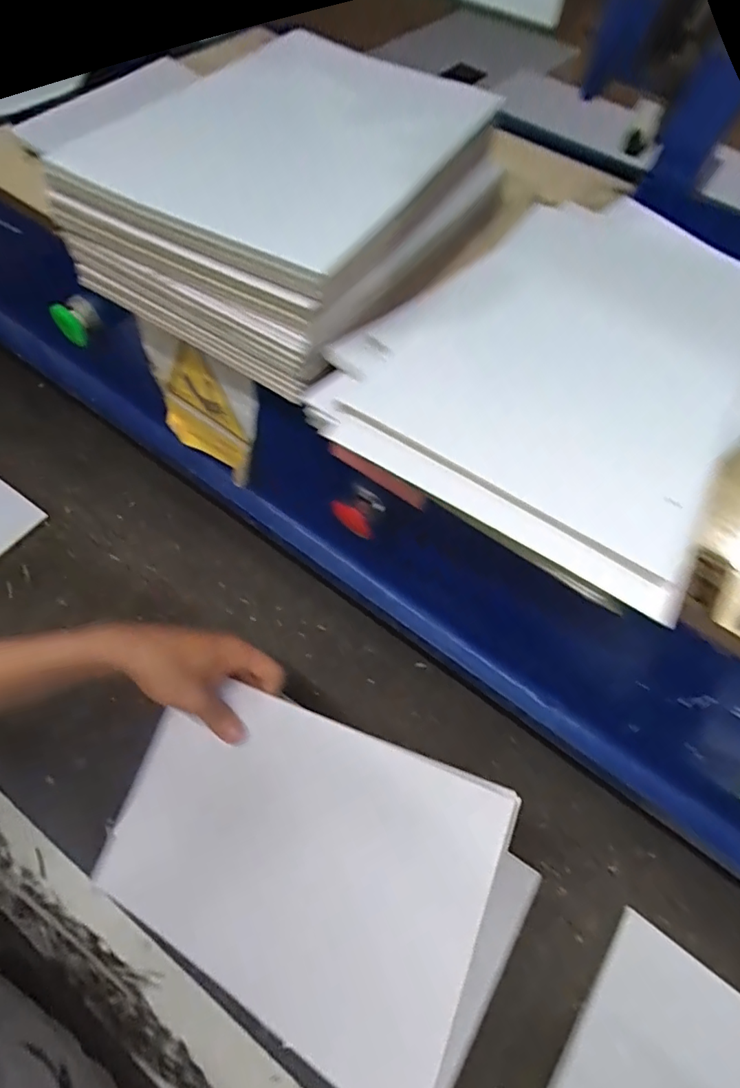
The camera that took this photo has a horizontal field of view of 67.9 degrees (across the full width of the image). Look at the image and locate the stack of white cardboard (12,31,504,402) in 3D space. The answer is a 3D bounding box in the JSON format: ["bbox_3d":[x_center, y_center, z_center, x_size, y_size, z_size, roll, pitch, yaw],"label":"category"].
[{"bbox_3d":[-0.045,-0.263,0.410,0.233,0.104,0.287,29,61,12],"label":"stack of white cardboard"}]

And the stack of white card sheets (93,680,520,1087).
[{"bbox_3d":[-0.060,0.226,0.403,0.288,0.028,0.191,14,67,26],"label":"stack of white card sheets"}]

